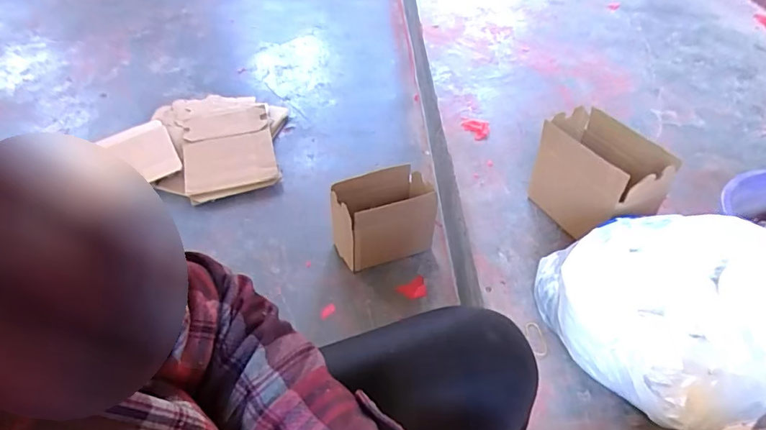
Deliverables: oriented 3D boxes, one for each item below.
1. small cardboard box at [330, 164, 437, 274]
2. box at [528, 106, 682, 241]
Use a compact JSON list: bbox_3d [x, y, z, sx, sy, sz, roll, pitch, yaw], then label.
[{"bbox_3d":[-0.003,0.014,1.039,0.210,0.195,0.115,-12,47,-11],"label":"small cardboard box"},{"bbox_3d":[0.379,-0.055,0.845,0.125,0.191,0.219,-20,49,-17],"label":"box"}]

